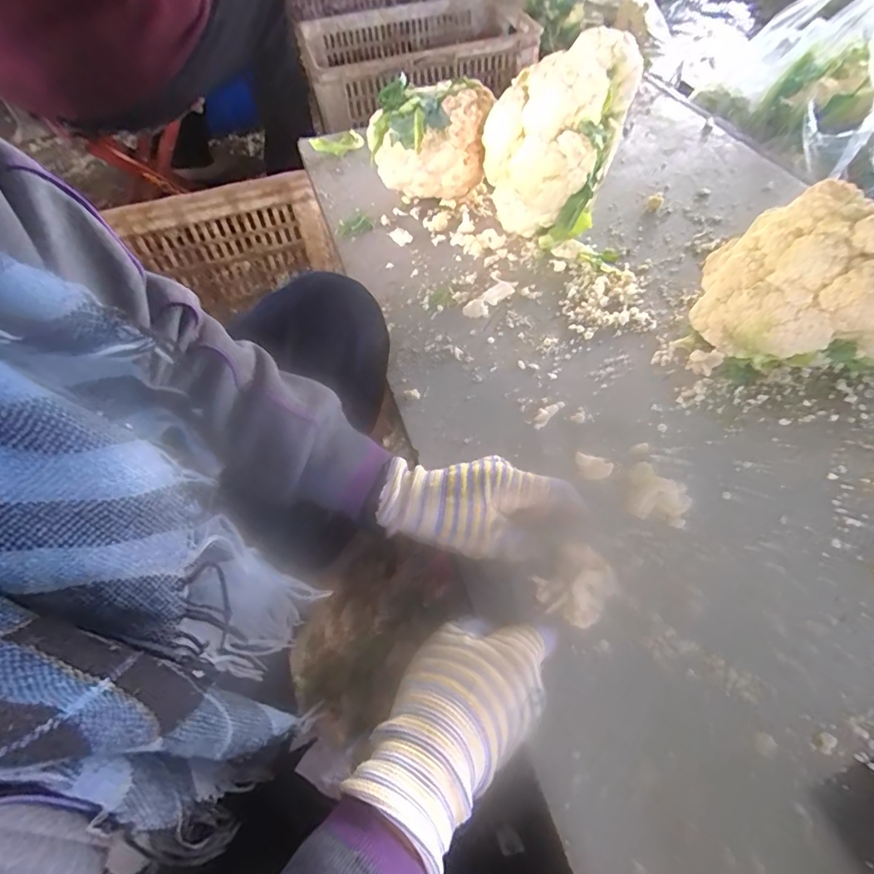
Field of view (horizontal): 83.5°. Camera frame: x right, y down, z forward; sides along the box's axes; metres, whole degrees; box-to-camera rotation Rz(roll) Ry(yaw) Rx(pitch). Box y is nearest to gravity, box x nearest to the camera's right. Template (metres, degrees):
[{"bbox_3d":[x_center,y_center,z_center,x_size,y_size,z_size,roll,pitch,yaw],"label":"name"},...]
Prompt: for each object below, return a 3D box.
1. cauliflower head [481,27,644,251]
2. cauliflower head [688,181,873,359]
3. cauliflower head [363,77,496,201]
[{"bbox_3d":[0.120,-0.300,0.522,0.143,0.166,0.151,12,57,12],"label":"cauliflower head"},{"bbox_3d":[0.306,-0.121,0.406,0.143,0.138,0.139,-2,55,2],"label":"cauliflower head"},{"bbox_3d":[-0.008,-0.345,0.588,0.142,0.119,0.113,-9,55,-3],"label":"cauliflower head"}]

